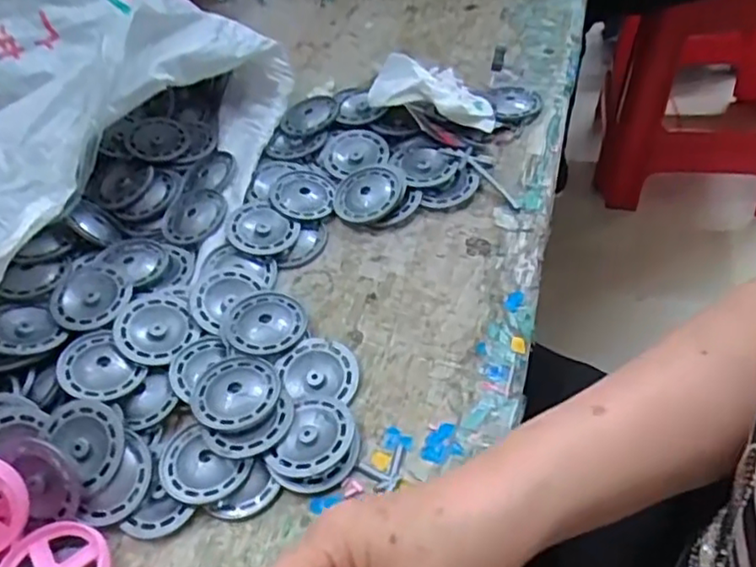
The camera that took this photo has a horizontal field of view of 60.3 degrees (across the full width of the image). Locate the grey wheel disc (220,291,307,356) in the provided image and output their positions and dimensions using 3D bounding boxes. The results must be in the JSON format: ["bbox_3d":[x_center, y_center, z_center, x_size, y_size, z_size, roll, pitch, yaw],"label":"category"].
[{"bbox_3d":[-0.081,0.027,0.462,0.058,0.007,0.057,-5,50,6],"label":"grey wheel disc"}]

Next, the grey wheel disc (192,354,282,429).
[{"bbox_3d":[-0.093,0.070,0.424,0.055,0.007,0.054,-5,50,6],"label":"grey wheel disc"}]

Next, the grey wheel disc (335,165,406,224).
[{"bbox_3d":[-0.008,-0.075,0.537,0.057,0.016,0.060,-5,50,6],"label":"grey wheel disc"}]

